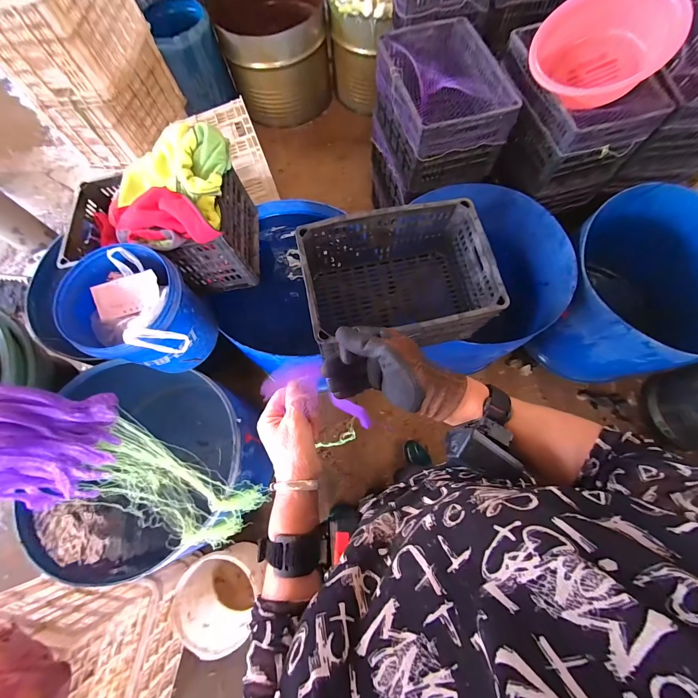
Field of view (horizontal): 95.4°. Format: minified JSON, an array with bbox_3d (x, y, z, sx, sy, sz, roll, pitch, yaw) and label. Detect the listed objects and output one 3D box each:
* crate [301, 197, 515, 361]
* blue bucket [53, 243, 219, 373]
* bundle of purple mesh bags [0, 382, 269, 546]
[{"bbox_3d":[0.116,-0.172,0.828,0.430,0.239,0.302,-8,70,0],"label":"crate"},{"bbox_3d":[-0.502,-0.078,0.795,0.261,0.249,0.261,-1,70,2],"label":"blue bucket"},{"bbox_3d":[-0.519,0.256,0.678,0.193,0.612,0.216,28,71,43],"label":"bundle of purple mesh bags"}]

